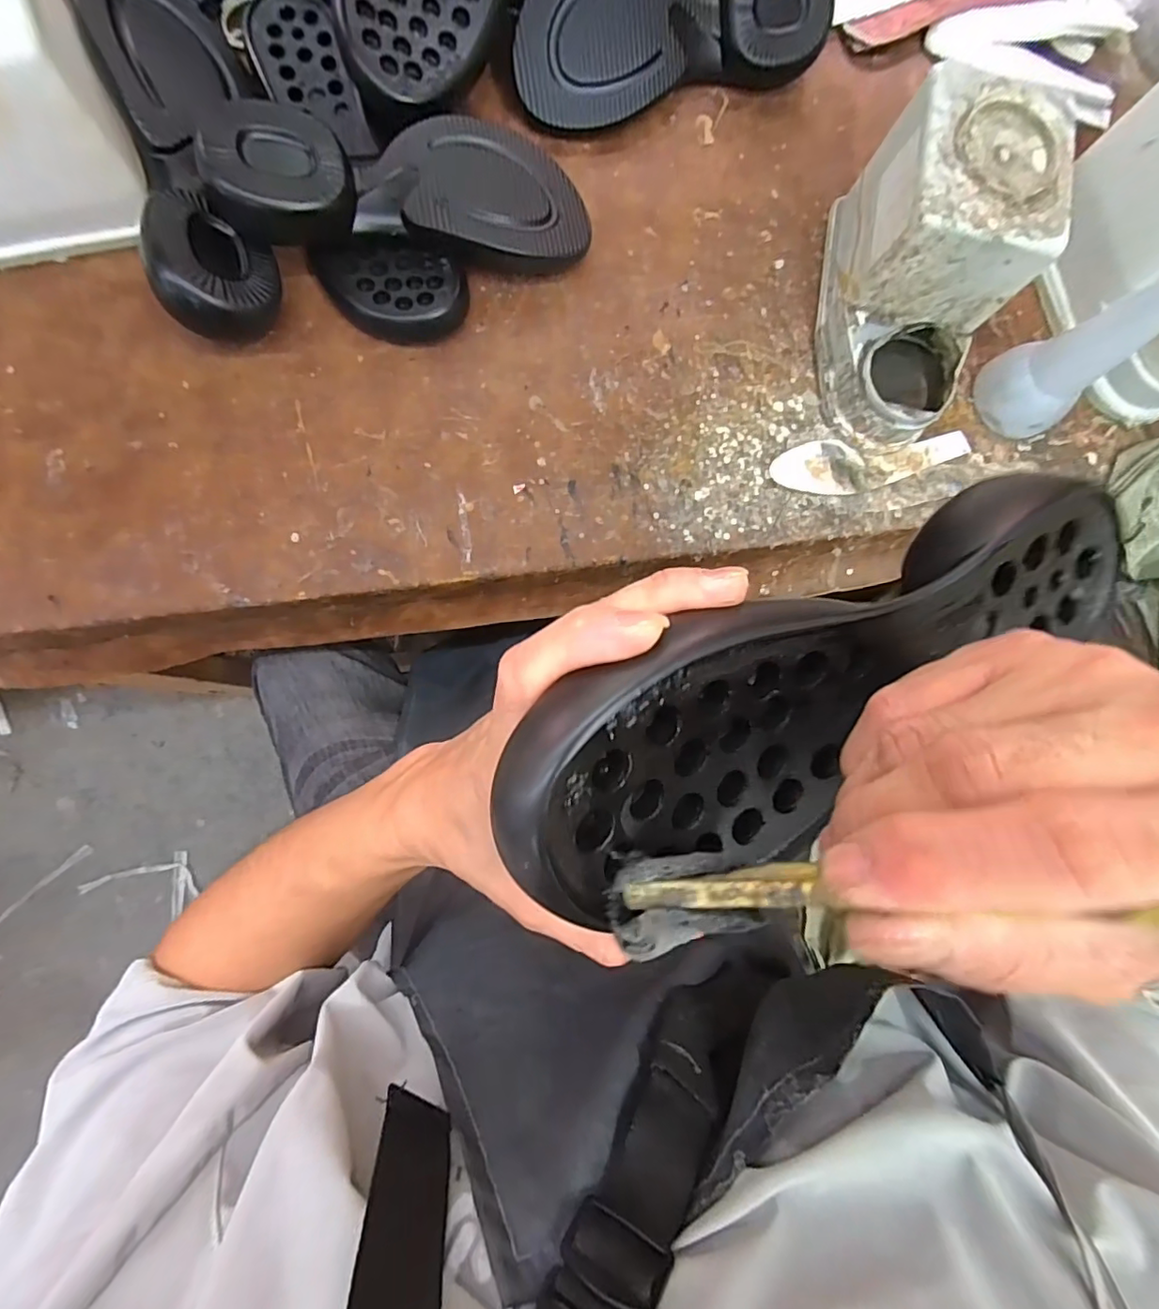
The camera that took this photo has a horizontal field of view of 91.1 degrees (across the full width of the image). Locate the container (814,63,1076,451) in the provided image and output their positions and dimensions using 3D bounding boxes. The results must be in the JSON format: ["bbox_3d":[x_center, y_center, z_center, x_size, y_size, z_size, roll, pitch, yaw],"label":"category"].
[{"bbox_3d":[0.244,-0.260,0.399,0.100,0.116,0.193,5,86,-7],"label":"container"}]

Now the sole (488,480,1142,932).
[{"bbox_3d":[0.088,0.012,0.184,0.234,0.040,0.082,-24,90,-17],"label":"sole"}]

